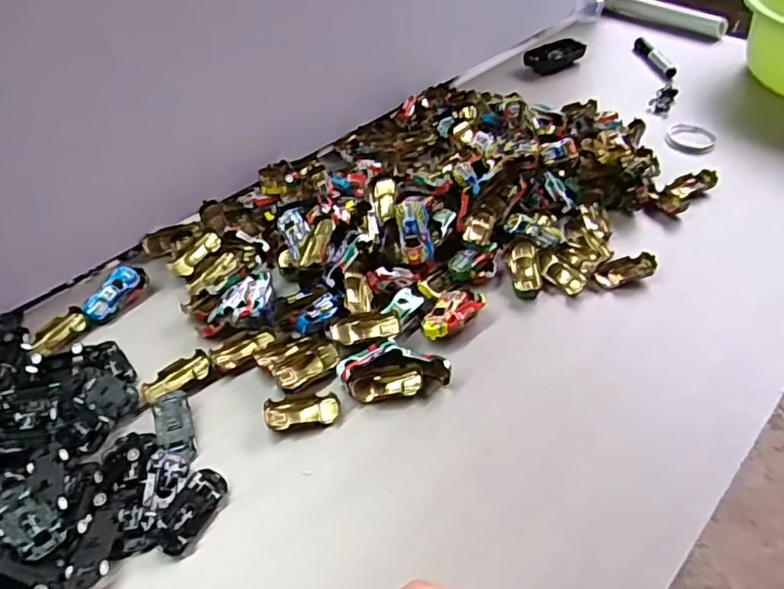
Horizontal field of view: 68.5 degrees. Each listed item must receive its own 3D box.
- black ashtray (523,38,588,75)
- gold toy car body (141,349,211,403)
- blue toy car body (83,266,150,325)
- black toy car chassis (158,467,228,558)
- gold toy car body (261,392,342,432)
[{"bbox_3d":[0.269,-0.390,0.941,0.097,0.029,0.053,-25,53,-21],"label":"black ashtray"},{"bbox_3d":[-0.195,0.076,0.525,0.062,0.016,0.031,-30,55,-24],"label":"gold toy car body"},{"bbox_3d":[-0.284,0.000,0.593,0.029,0.023,0.068,21,51,17],"label":"blue toy car body"},{"bbox_3d":[-0.153,0.165,0.441,0.028,0.022,0.065,16,50,13],"label":"black toy car chassis"},{"bbox_3d":[-0.077,0.102,0.498,0.065,0.019,0.028,-7,49,-7],"label":"gold toy car body"}]

